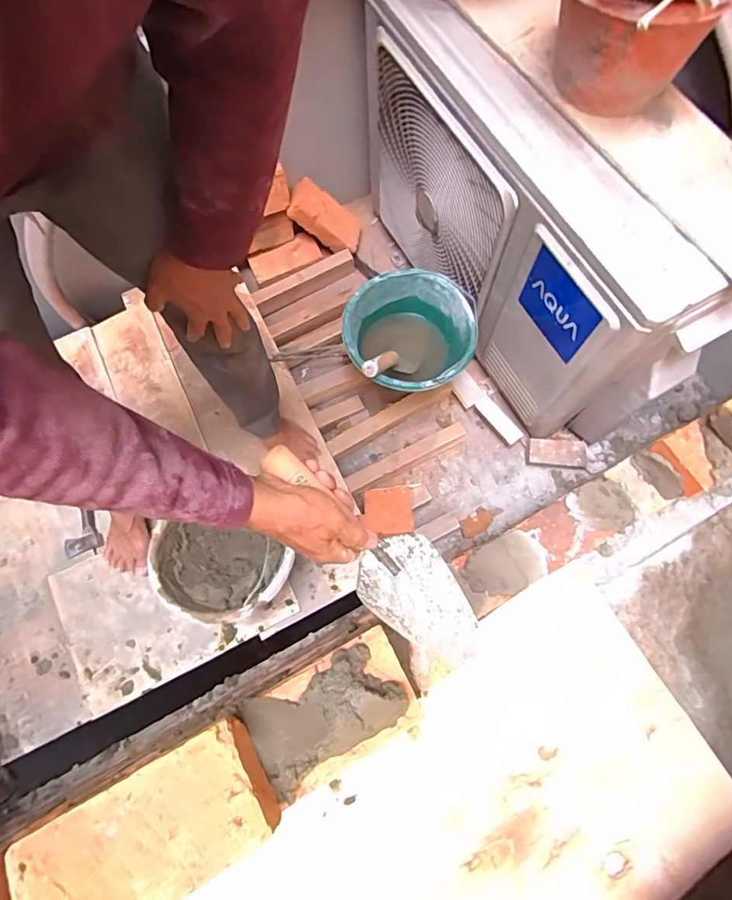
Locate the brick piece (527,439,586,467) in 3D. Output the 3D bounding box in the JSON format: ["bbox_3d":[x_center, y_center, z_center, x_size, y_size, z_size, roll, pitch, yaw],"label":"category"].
[{"bbox_3d":[0.443,0.003,1.079,0.131,0.033,0.058,1,73,1],"label":"brick piece"}]

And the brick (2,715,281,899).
[{"bbox_3d":[-0.179,0.318,0.390,0.195,0.047,0.098,-28,74,-7],"label":"brick"}]

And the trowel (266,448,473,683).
[{"bbox_3d":[0.009,0.101,0.476,0.088,0.051,0.285,-44,102,-11],"label":"trowel"}]

